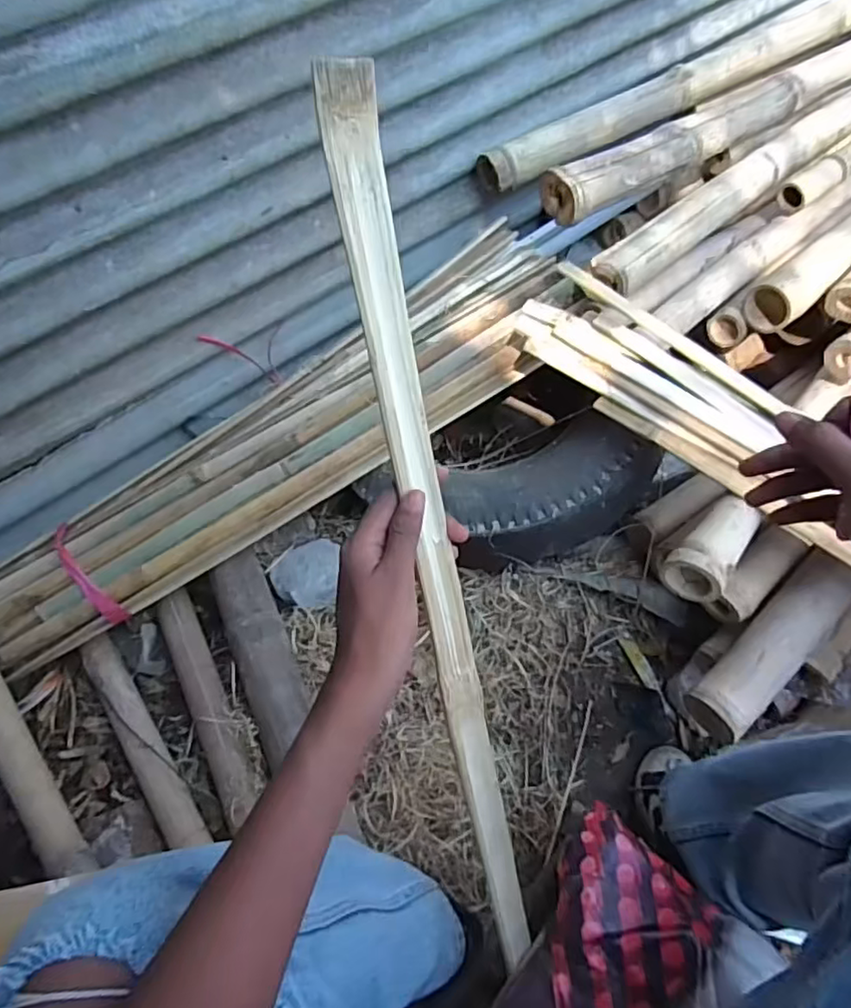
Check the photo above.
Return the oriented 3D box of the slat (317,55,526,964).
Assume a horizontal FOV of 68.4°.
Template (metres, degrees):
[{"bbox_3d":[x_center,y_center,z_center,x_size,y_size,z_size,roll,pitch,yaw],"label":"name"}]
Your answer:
[{"bbox_3d":[0.017,0.079,0.431,0.031,0.652,0.010,-23,23,-29],"label":"slat"}]

